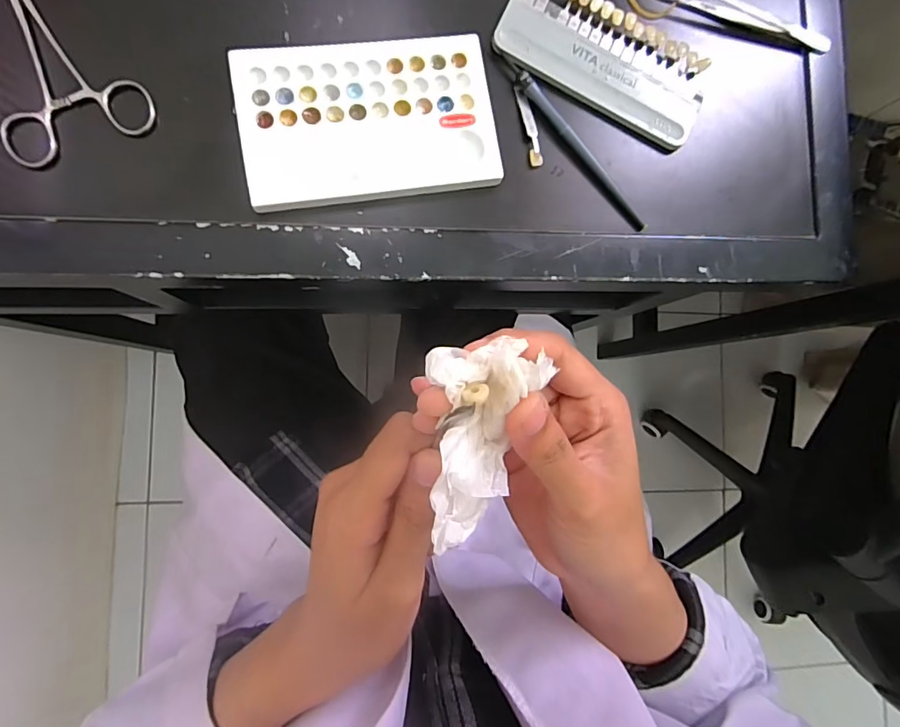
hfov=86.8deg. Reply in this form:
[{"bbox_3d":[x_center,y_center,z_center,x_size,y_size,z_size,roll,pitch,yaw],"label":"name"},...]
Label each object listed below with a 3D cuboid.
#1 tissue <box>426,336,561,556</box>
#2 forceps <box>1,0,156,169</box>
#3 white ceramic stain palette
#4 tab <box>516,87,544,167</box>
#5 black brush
[{"bbox_3d":[0.008,0.027,0.165,0.037,0.020,0.072,8,104,-8],"label":"tissue"},{"bbox_3d":[-0.238,-0.190,0.274,0.081,0.009,0.143,-26,91,-9],"label":"forceps"},{"bbox_3d":[-0.049,-0.150,0.294,0.151,0.010,0.094,-10,88,-9],"label":"white ceramic stain palette"},{"bbox_3d":[0.052,-0.156,0.314,0.009,0.005,0.052,-13,89,-9],"label":"tab"},{"bbox_3d":[0.088,-0.138,0.315,0.010,0.009,0.128,-42,93,-9],"label":"black brush"}]

